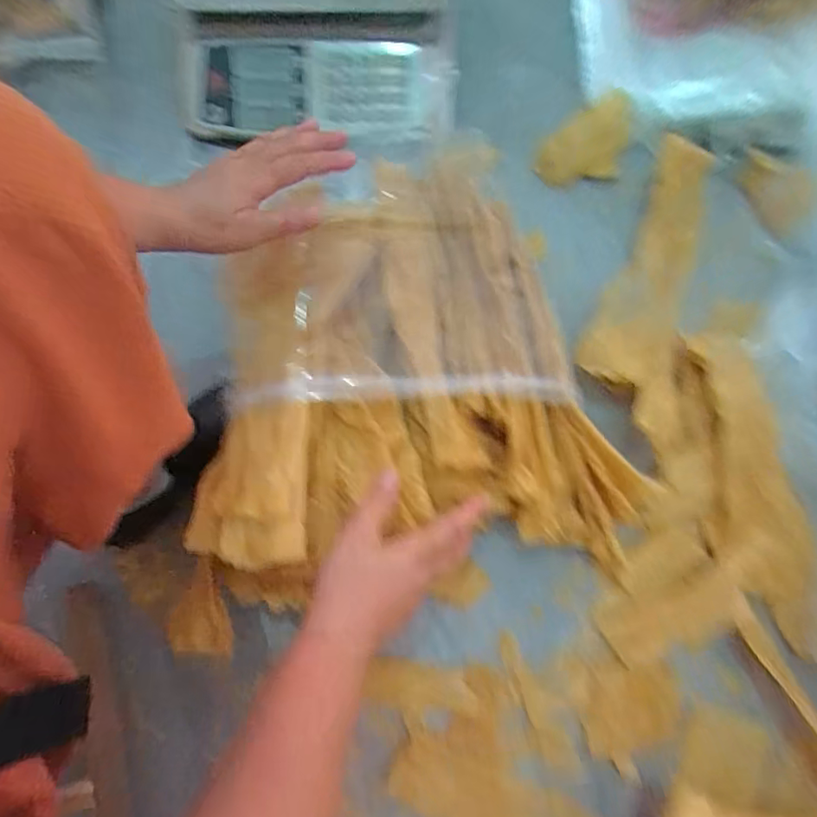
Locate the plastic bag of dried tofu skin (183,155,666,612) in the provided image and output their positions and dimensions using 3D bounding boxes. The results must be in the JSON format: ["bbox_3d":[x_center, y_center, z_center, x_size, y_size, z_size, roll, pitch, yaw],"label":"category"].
[{"bbox_3d":[0.012,-0.046,0.489,0.391,0.105,0.398,-4,77,-14],"label":"plastic bag of dried tofu skin"}]

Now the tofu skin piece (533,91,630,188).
[{"bbox_3d":[0.226,-0.327,0.655,0.135,0.013,0.082,-33,99,6],"label":"tofu skin piece"}]

